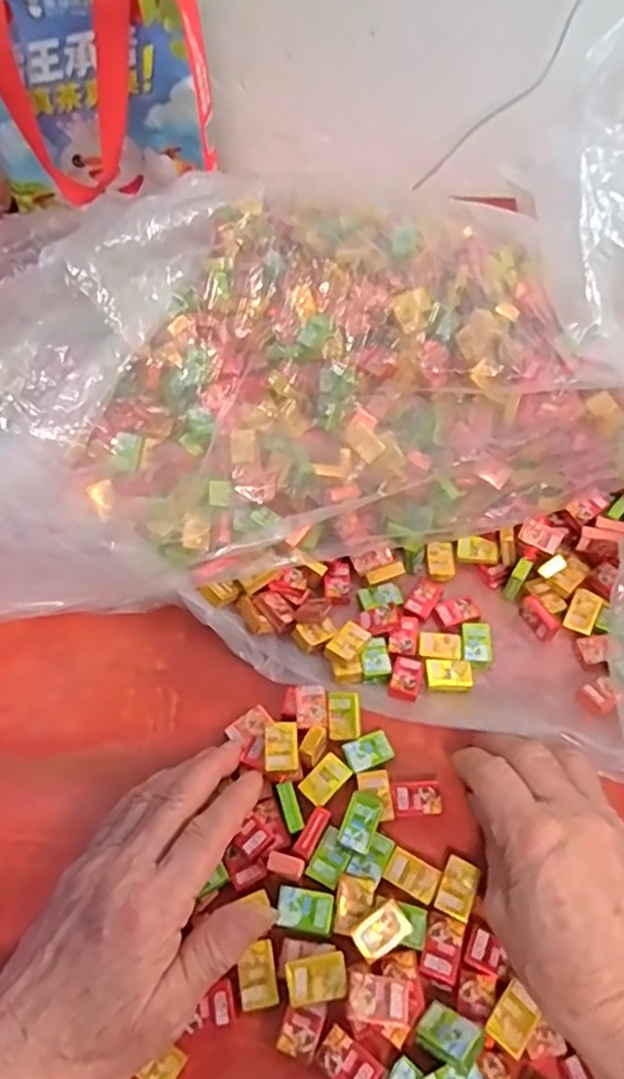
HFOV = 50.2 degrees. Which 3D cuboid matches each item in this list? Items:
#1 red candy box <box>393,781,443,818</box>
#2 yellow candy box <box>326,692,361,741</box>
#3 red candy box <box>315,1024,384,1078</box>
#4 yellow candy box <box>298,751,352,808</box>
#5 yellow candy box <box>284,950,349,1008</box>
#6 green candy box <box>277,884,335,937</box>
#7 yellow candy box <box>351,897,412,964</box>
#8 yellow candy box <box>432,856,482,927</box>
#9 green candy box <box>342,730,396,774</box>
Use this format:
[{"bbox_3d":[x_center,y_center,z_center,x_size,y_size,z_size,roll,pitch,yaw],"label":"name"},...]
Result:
[{"bbox_3d":[0.054,0.134,0.344,0.024,0.005,0.016,-5,54,-2],"label":"red candy box"},{"bbox_3d":[0.017,0.097,0.366,0.018,0.005,0.024,-1,76,-2],"label":"yellow candy box"},{"bbox_3d":[0.016,0.221,0.280,0.025,0.006,0.017,32,61,22],"label":"red candy box"},{"bbox_3d":[0.007,0.125,0.348,0.018,0.004,0.026,38,63,25],"label":"yellow candy box"},{"bbox_3d":[0.002,0.192,0.292,0.026,0.008,0.017,-9,54,-5],"label":"yellow candy box"},{"bbox_3d":[-0.003,0.170,0.306,0.026,0.005,0.017,7,55,7],"label":"green candy box"},{"bbox_3d":[0.032,0.178,0.302,0.025,0.004,0.016,-29,58,-18],"label":"yellow candy box"},{"bbox_3d":[0.070,0.167,0.318,0.017,0.004,0.026,21,58,16],"label":"yellow candy box"},{"bbox_3d":[0.030,0.113,0.357,0.025,0.004,0.017,-19,56,-11],"label":"green candy box"}]

